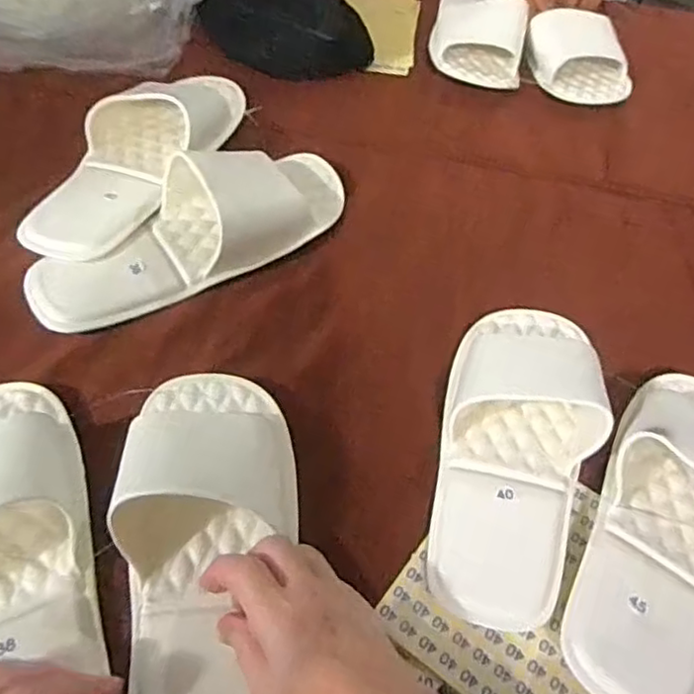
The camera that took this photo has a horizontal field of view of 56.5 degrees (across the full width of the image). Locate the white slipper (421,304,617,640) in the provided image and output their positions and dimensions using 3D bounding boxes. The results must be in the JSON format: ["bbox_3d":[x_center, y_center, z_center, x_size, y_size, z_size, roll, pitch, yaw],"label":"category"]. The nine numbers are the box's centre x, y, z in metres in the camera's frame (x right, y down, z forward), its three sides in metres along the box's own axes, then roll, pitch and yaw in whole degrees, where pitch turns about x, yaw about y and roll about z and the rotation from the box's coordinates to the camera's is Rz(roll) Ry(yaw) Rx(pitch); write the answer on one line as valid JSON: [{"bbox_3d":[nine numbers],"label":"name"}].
[{"bbox_3d":[0.115,0.060,0.431,0.102,0.050,0.235,14,54,8],"label":"white slipper"}]

